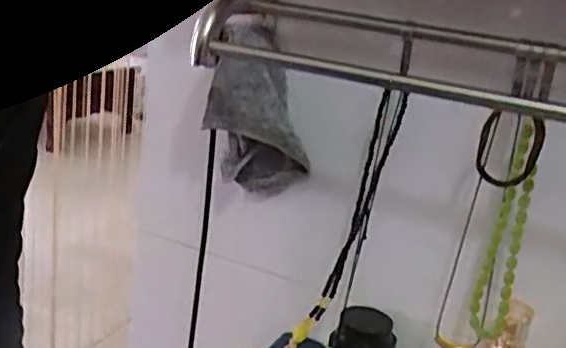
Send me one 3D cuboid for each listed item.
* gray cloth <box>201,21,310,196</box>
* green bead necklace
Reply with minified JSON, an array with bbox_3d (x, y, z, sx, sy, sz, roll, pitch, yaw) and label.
[{"bbox_3d":[-0.027,-0.065,0.730,0.115,0.177,0.056,5,18,-9],"label":"gray cloth"},{"bbox_3d":[0.213,0.059,0.629,0.034,0.216,0.021,14,18,20],"label":"green bead necklace"}]

